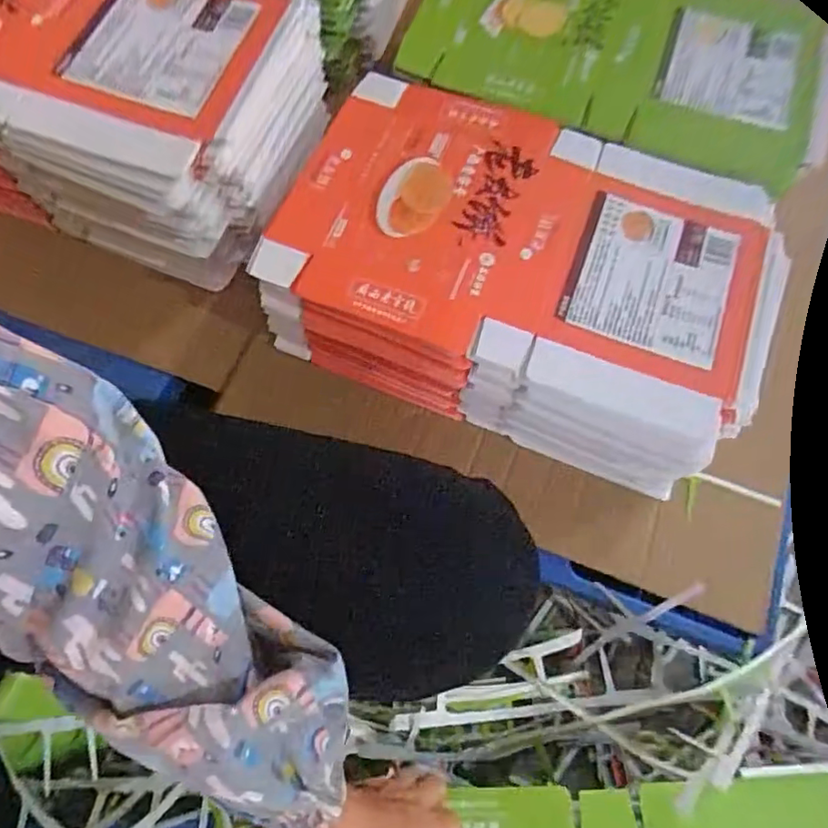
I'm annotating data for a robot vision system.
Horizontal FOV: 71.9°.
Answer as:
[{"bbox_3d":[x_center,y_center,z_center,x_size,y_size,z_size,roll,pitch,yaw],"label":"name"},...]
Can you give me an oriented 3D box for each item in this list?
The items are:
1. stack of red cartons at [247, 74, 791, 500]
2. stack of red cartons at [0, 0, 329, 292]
[{"bbox_3d":[0.106,-0.139,0.585,0.468,0.125,0.305,22,67,7],"label":"stack of red cartons"},{"bbox_3d":[-0.352,-0.365,0.630,0.502,0.184,0.303,21,67,7],"label":"stack of red cartons"}]

